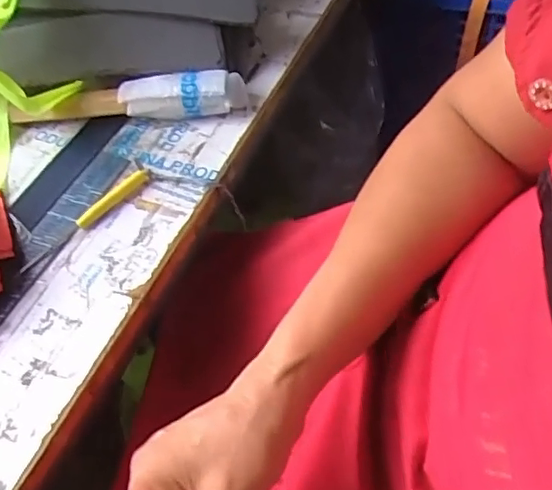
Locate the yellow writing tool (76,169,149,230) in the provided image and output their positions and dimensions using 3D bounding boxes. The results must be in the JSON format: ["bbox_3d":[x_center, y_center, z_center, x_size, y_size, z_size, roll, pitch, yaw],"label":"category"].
[{"bbox_3d":[-0.143,-0.042,0.504,0.013,0.012,0.075,35,63,27],"label":"yellow writing tool"}]

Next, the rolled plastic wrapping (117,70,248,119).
[{"bbox_3d":[-0.091,-0.146,0.560,0.117,0.038,0.039,0,53,5],"label":"rolled plastic wrapping"}]

